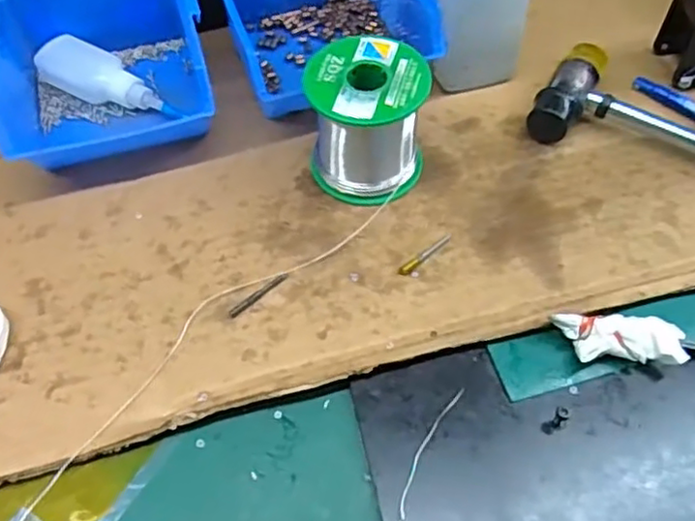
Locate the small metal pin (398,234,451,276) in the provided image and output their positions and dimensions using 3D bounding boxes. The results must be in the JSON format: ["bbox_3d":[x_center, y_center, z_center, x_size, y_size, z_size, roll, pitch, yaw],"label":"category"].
[{"bbox_3d":[0.045,-0.004,0.373,0.039,0.004,0.006,-38,66,-20],"label":"small metal pin"}]

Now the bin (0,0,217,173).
[{"bbox_3d":[-0.155,-0.123,0.421,0.121,0.061,0.129,-13,60,-8],"label":"bin"}]

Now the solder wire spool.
[{"bbox_3d":[0.012,-0.081,0.384,0.065,0.070,0.063,0,59,0],"label":"solder wire spool"}]

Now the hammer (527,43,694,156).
[{"bbox_3d":[0.244,-0.061,0.399,0.257,0.026,0.071,25,62,14],"label":"hammer"}]

